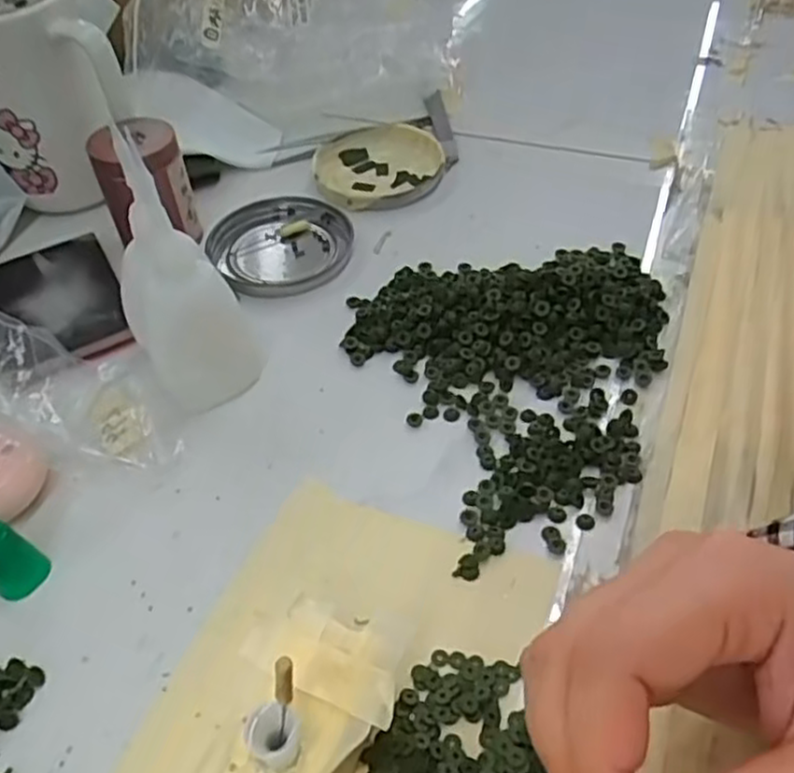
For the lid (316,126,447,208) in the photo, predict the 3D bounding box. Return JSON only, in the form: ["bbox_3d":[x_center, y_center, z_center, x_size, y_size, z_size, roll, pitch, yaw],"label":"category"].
[{"bbox_3d":[-0.011,-0.137,0.463,0.077,0.009,0.083,-2,48,2],"label":"lid"}]

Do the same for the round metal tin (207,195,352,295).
[{"bbox_3d":[-0.063,-0.080,0.420,0.076,0.007,0.080,-2,48,2],"label":"round metal tin"}]

